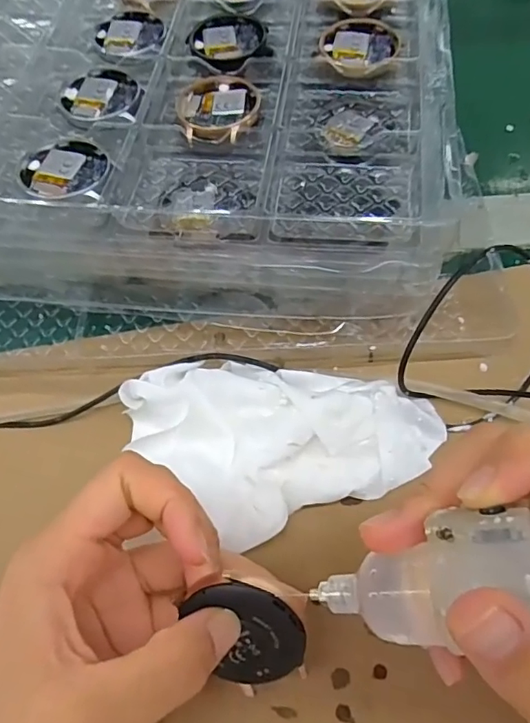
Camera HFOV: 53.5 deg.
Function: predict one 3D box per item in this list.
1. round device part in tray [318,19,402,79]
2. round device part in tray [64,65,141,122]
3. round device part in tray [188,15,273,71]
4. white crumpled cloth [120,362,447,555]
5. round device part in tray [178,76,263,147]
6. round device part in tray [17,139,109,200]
[{"bbox_3d":[0.053,-0.175,0.295,0.043,0.009,0.052,15,65,10],"label":"round device part in tray"},{"bbox_3d":[-0.088,-0.145,0.284,0.042,0.004,0.041,-1,64,2],"label":"round device part in tray"},{"bbox_3d":[-0.021,-0.186,0.306,0.044,0.004,0.043,-1,64,2],"label":"round device part in tray"},{"bbox_3d":[0.001,0.044,0.244,0.131,0.036,0.084,0,62,3],"label":"white crumpled cloth"},{"bbox_3d":[-0.025,-0.134,0.277,0.043,0.005,0.050,-1,64,2],"label":"round device part in tray"},{"bbox_3d":[-0.098,-0.094,0.258,0.040,0.010,0.039,-1,64,2],"label":"round device part in tray"}]

